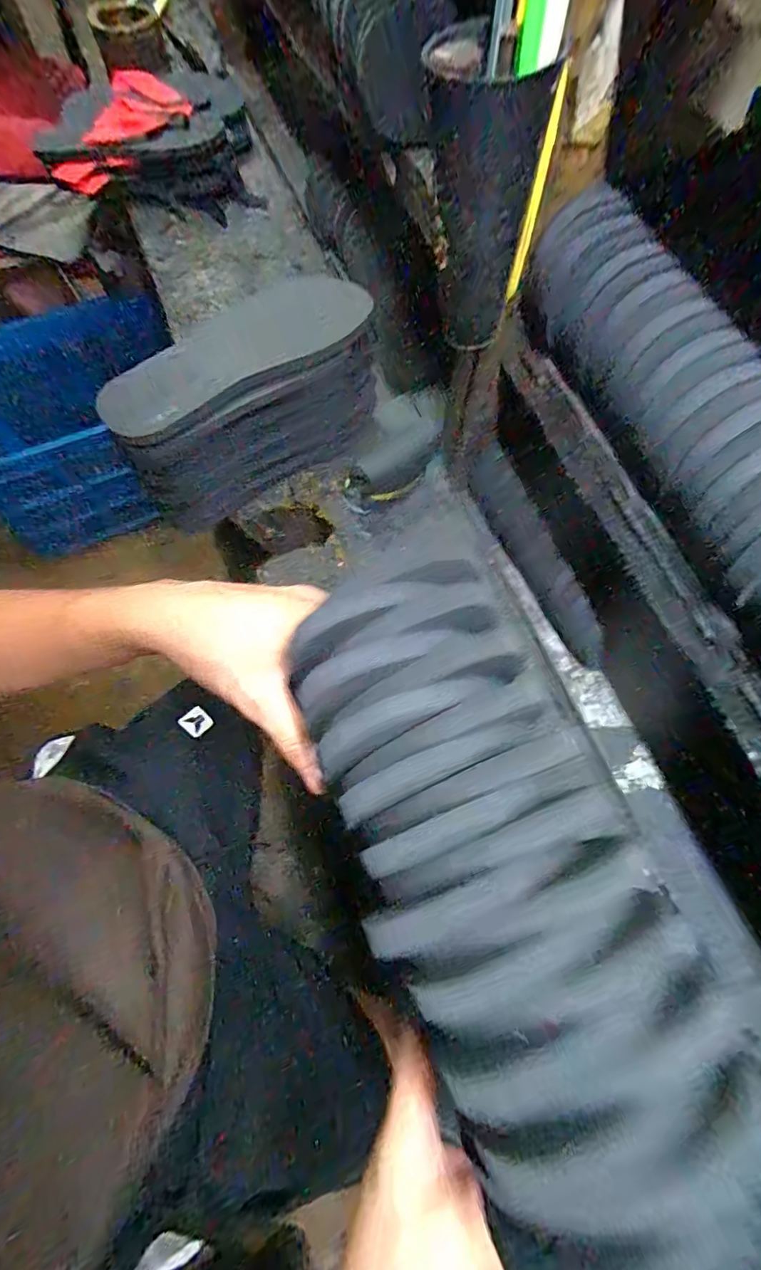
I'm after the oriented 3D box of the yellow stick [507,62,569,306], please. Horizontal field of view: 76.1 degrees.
[{"bbox_3d":[0.094,-0.262,0.296,0.008,0.115,0.010,18,69,5],"label":"yellow stick"}]

